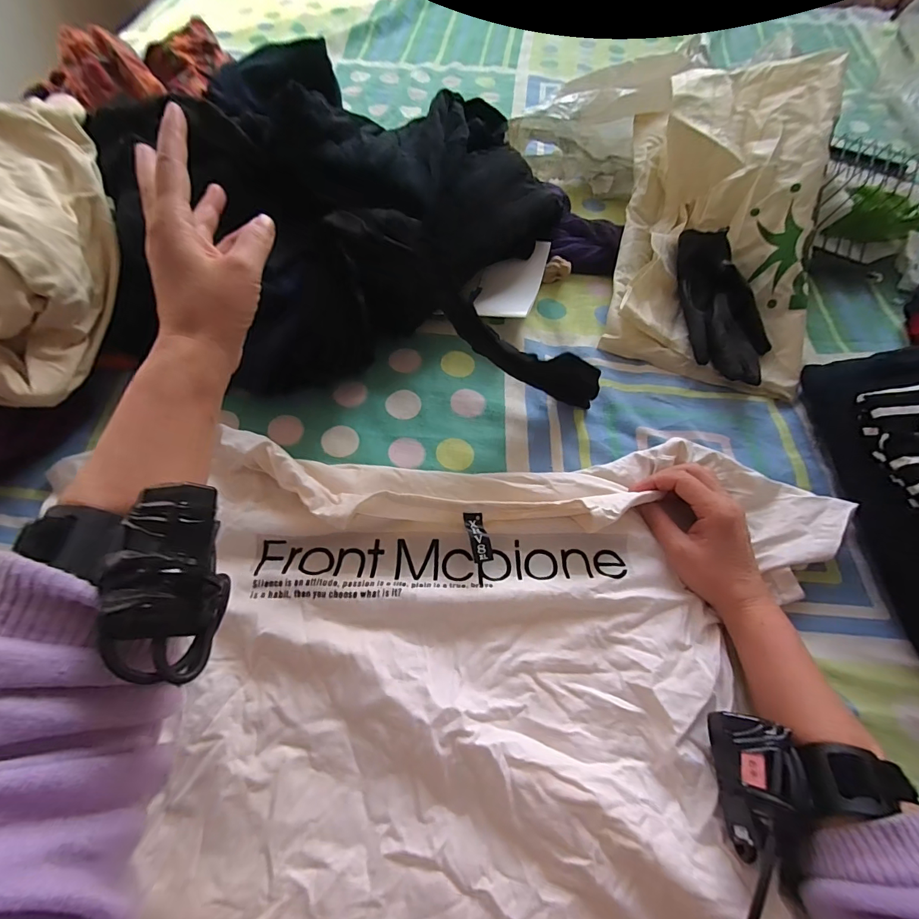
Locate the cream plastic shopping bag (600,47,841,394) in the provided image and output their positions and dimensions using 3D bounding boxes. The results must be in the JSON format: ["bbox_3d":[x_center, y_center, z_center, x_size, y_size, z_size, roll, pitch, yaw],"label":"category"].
[{"bbox_3d":[0.299,-0.287,0.501,0.200,0.108,0.414,11,79,3],"label":"cream plastic shopping bag"}]

